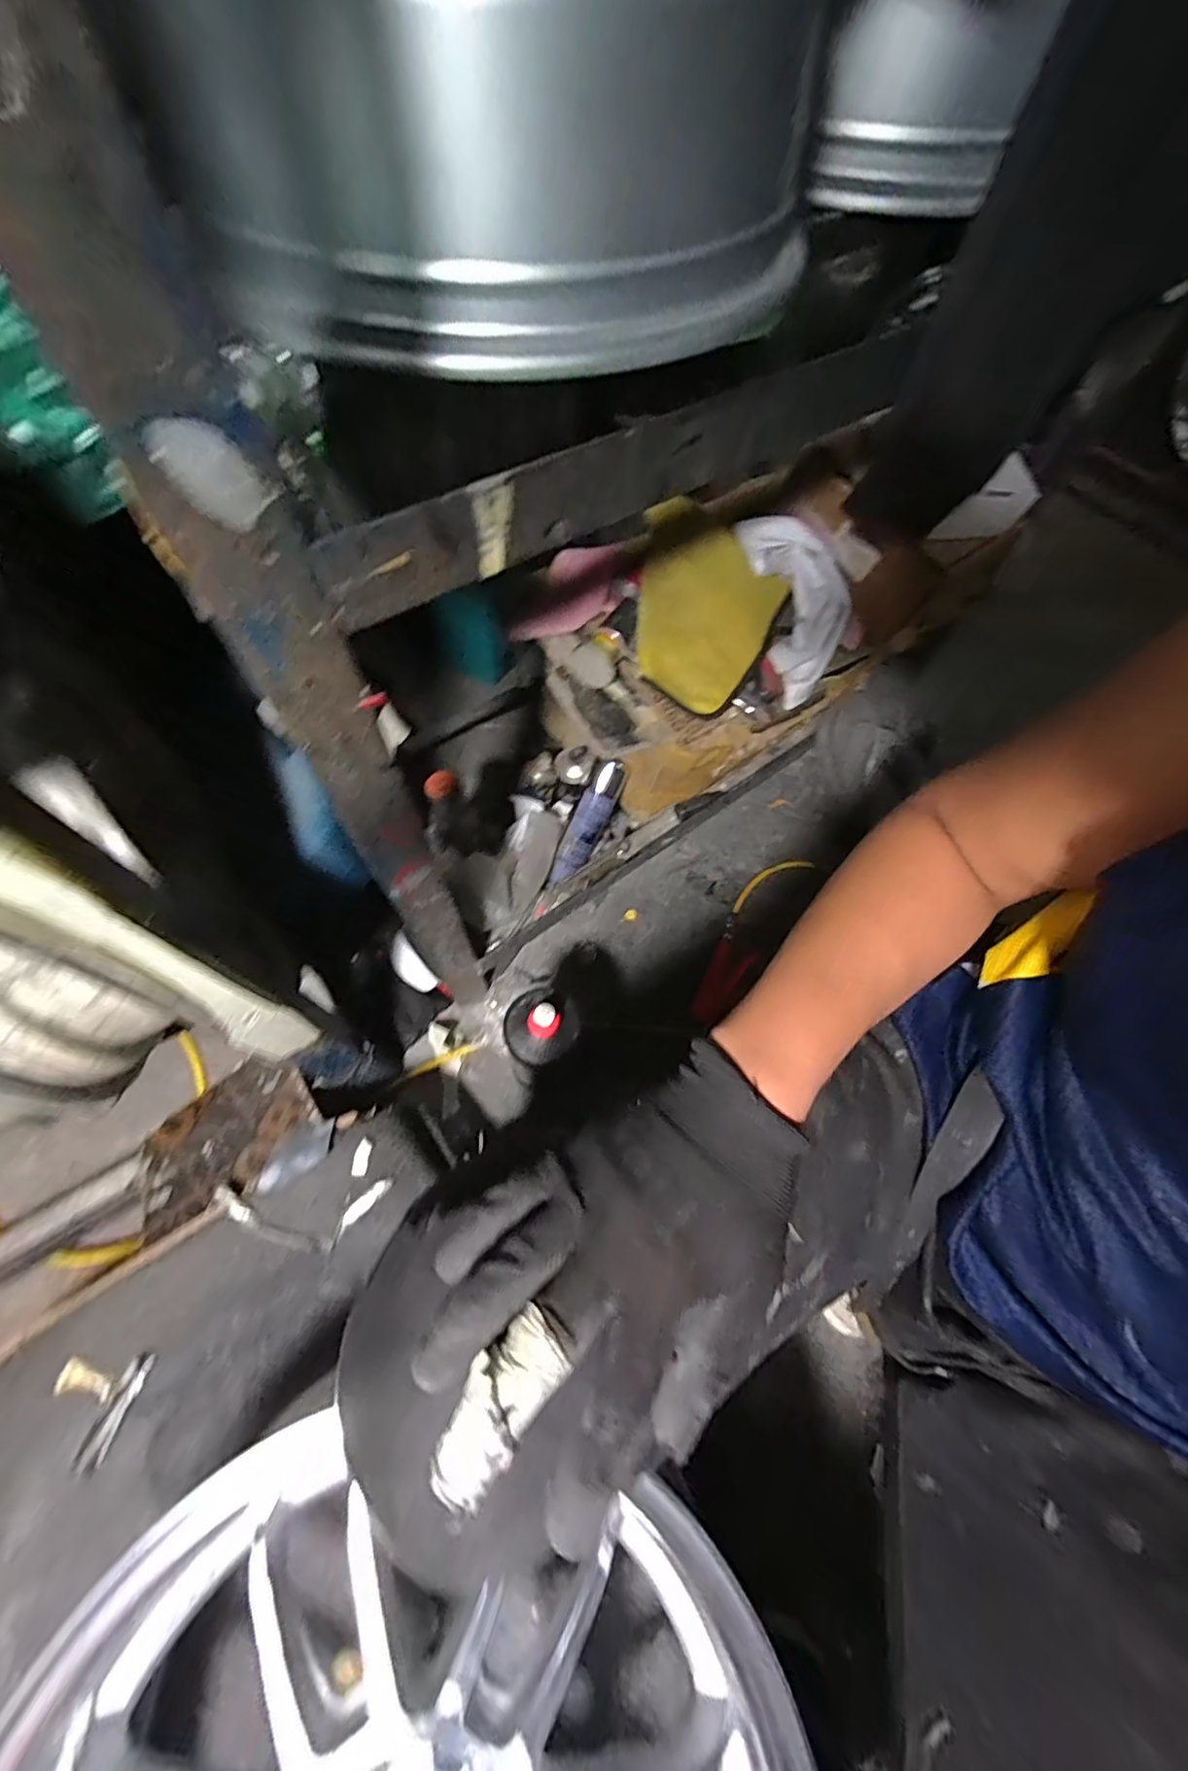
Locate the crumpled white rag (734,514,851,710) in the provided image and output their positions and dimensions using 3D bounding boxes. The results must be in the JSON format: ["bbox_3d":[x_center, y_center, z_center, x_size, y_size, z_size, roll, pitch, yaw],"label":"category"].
[{"bbox_3d":[0.233,-0.310,0.628,0.070,0.067,0.196,-27,111,-16],"label":"crumpled white rag"}]

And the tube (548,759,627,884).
[{"bbox_3d":[-0.009,-0.088,0.799,0.047,0.051,0.184,30,101,12],"label":"tube"}]

